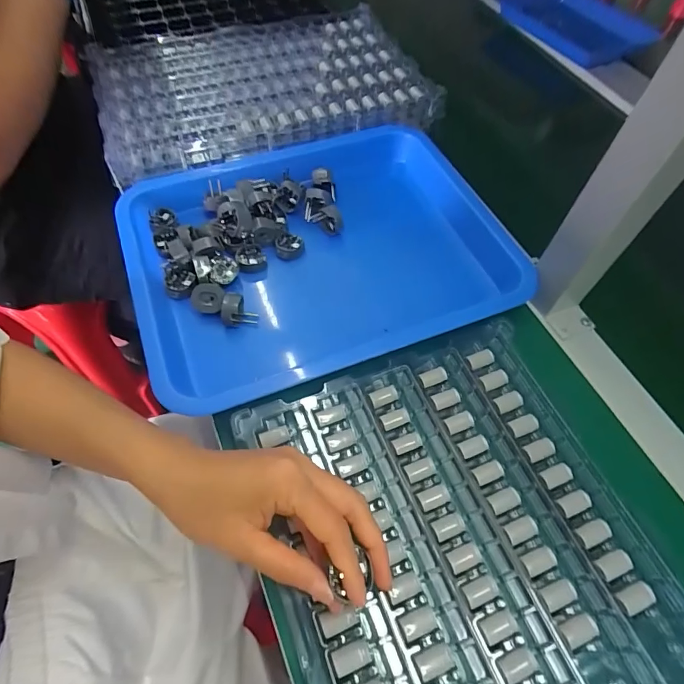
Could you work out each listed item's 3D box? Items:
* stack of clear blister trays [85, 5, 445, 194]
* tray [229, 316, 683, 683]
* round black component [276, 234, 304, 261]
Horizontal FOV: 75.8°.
[{"bbox_3d":[-0.098,-0.312,0.520,0.359,0.035,0.262,-16,60,-14],"label":"stack of clear blister trays"},{"bbox_3d":[0.100,0.167,0.259,0.225,0.018,0.366,-17,60,-14],"label":"tray"},{"bbox_3d":[-0.050,-0.091,0.423,0.027,0.014,0.023,-5,58,-7],"label":"round black component"}]

